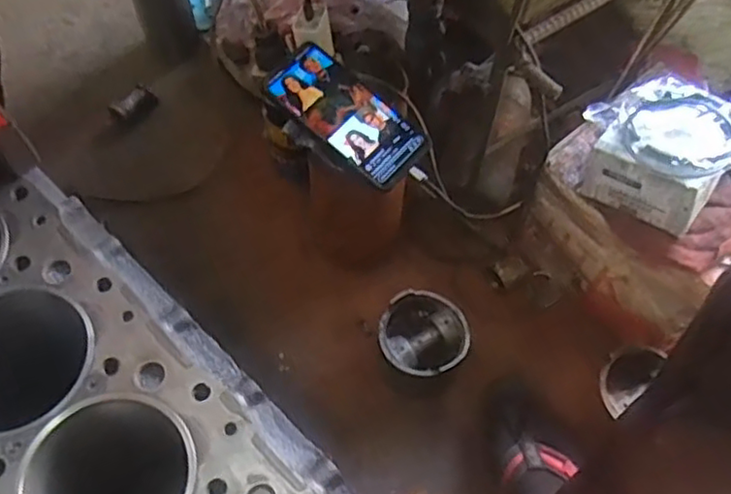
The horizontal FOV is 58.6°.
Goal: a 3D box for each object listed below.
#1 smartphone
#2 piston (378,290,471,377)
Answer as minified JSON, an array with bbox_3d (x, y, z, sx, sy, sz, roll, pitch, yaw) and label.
[{"bbox_3d":[-0.023,-0.136,0.651,0.182,0.015,0.078,41,73,6],"label":"smartphone"},{"bbox_3d":[0.063,0.105,0.719,0.092,0.076,0.090,1,59,-1],"label":"piston"}]

